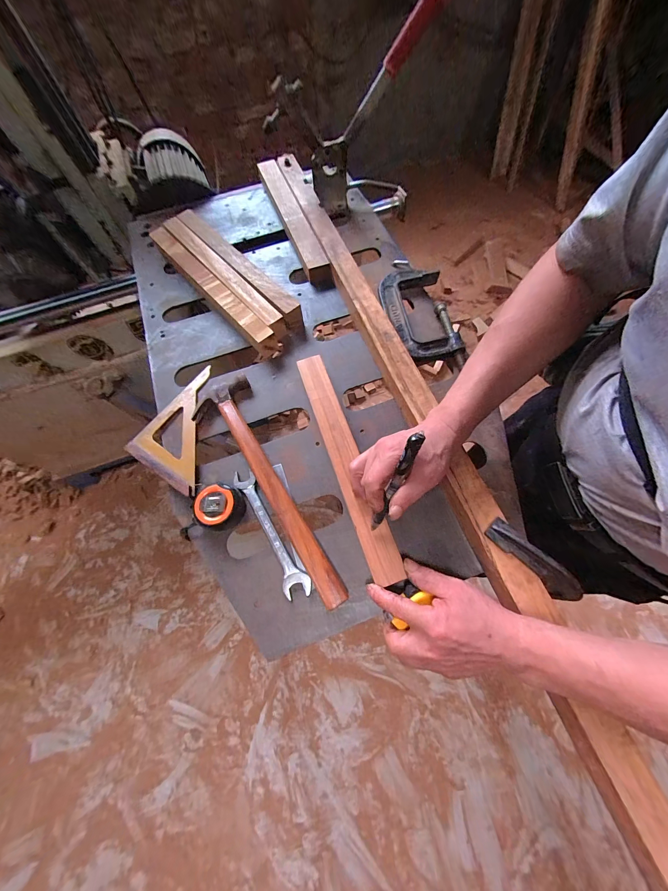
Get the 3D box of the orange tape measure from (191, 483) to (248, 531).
[{"bbox_3d":[-0.154,0.083,0.395,0.057,0.035,0.054,0,71,1],"label":"orange tape measure"}]

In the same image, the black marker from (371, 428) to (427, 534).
[{"bbox_3d":[0.065,0.048,0.320,0.012,0.135,0.018,24,32,9],"label":"black marker"}]

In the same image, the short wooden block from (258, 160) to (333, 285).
[{"bbox_3d":[-0.086,-0.472,0.602,0.044,0.038,0.353,-19,72,-6],"label":"short wooden block"}]

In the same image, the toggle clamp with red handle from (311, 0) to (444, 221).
[{"bbox_3d":[0.071,-0.570,0.589,0.227,0.387,0.067,-22,87,4],"label":"toggle clamp with red handle"}]

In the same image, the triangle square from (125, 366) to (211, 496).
[{"bbox_3d":[-0.258,-0.026,0.449,0.105,0.022,0.213,-5,68,-2],"label":"triangle square"}]

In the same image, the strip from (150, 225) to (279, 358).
[{"bbox_3d":[-0.229,-0.290,0.535,0.041,0.046,0.378,-40,75,-12],"label":"strip"}]

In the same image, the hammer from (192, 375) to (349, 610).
[{"bbox_3d":[-0.092,0.049,0.410,0.088,0.028,0.357,-30,71,-11],"label":"hammer"}]

